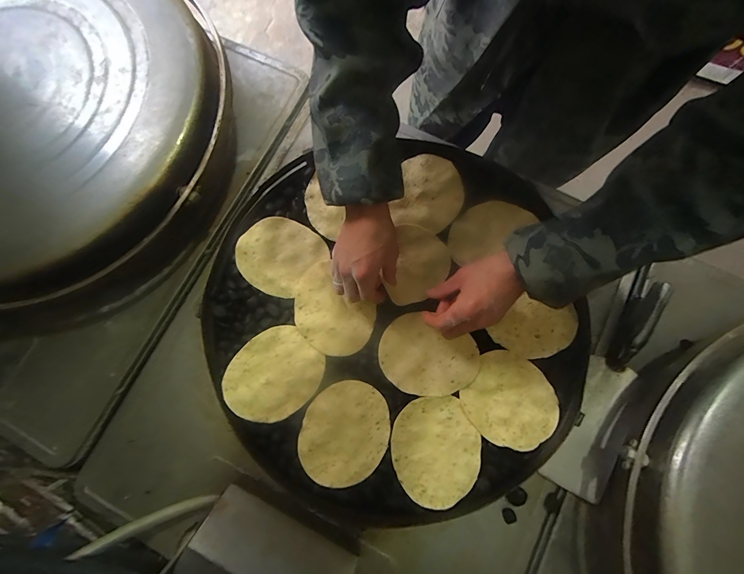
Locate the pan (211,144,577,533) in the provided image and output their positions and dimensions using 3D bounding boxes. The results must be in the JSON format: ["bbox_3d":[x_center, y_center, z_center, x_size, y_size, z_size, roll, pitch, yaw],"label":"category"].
[{"bbox_3d":[0.032,0.033,0.478,0.514,0.028,0.523,0,79,0],"label":"pan"}]

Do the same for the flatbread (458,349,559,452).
[{"bbox_3d":[0.192,0.156,0.452,0.121,0.010,0.116,34,81,6],"label":"flatbread"}]

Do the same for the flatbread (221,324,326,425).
[{"bbox_3d":[-0.139,0.123,0.458,0.113,0.013,0.129,44,82,7],"label":"flatbread"}]

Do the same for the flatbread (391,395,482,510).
[{"bbox_3d":[0.086,0.218,0.440,0.114,0.013,0.133,-3,77,3],"label":"flatbread"}]

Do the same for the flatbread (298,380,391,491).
[{"bbox_3d":[-0.037,0.201,0.453,0.114,0.010,0.135,25,80,4],"label":"flatbread"}]

